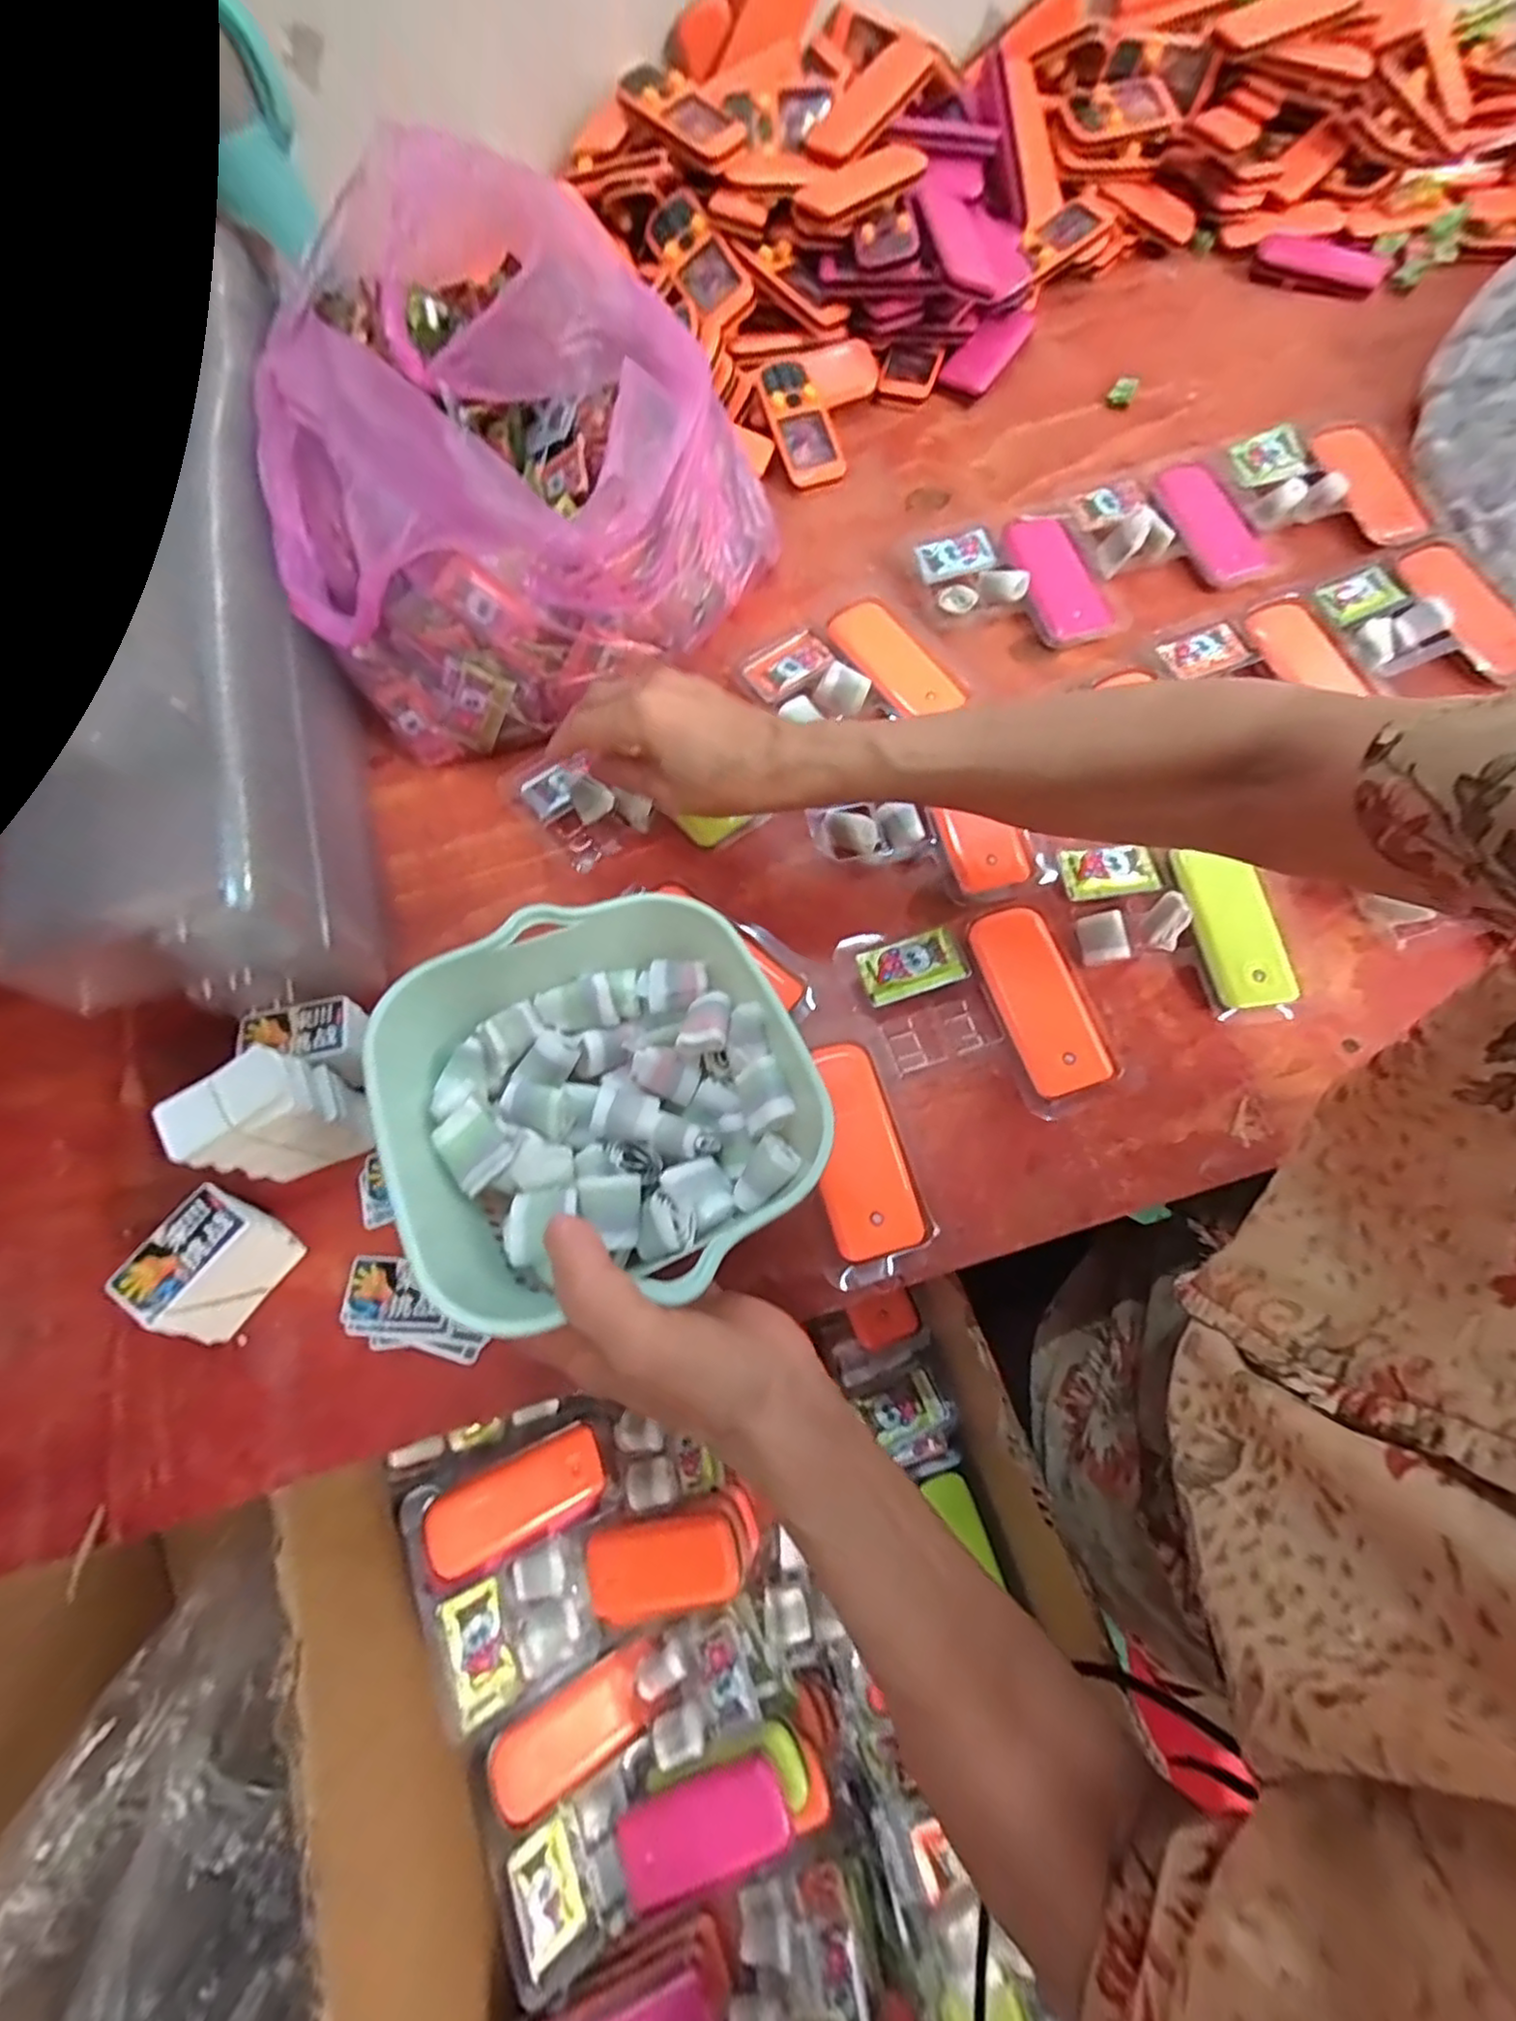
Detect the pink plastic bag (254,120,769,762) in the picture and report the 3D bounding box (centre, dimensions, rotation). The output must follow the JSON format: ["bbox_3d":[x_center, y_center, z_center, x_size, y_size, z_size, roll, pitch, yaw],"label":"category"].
[{"bbox_3d":[-0.170,-0.325,0.435,0.302,0.160,0.288,31,73,13],"label":"pink plastic bag"}]

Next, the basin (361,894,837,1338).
[{"bbox_3d":[-0.062,0.031,0.292,0.161,0.070,0.163,-31,71,-10],"label":"basin"}]

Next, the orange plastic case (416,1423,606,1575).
[{"bbox_3d":[-0.152,0.311,0.446,0.114,0.015,0.046,-5,62,-45],"label":"orange plastic case"}]

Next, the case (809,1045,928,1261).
[{"bbox_3d":[0.048,0.070,0.357,0.041,0.018,0.103,-14,69,-4],"label":"case"}]

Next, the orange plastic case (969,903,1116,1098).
[{"bbox_3d":[0.151,-0.006,0.381,0.043,0.014,0.106,-17,70,-5],"label":"orange plastic case"}]

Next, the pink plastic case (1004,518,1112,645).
[{"bbox_3d":[0.204,-0.307,0.485,0.049,0.011,0.115,-13,69,-3],"label":"pink plastic case"}]

